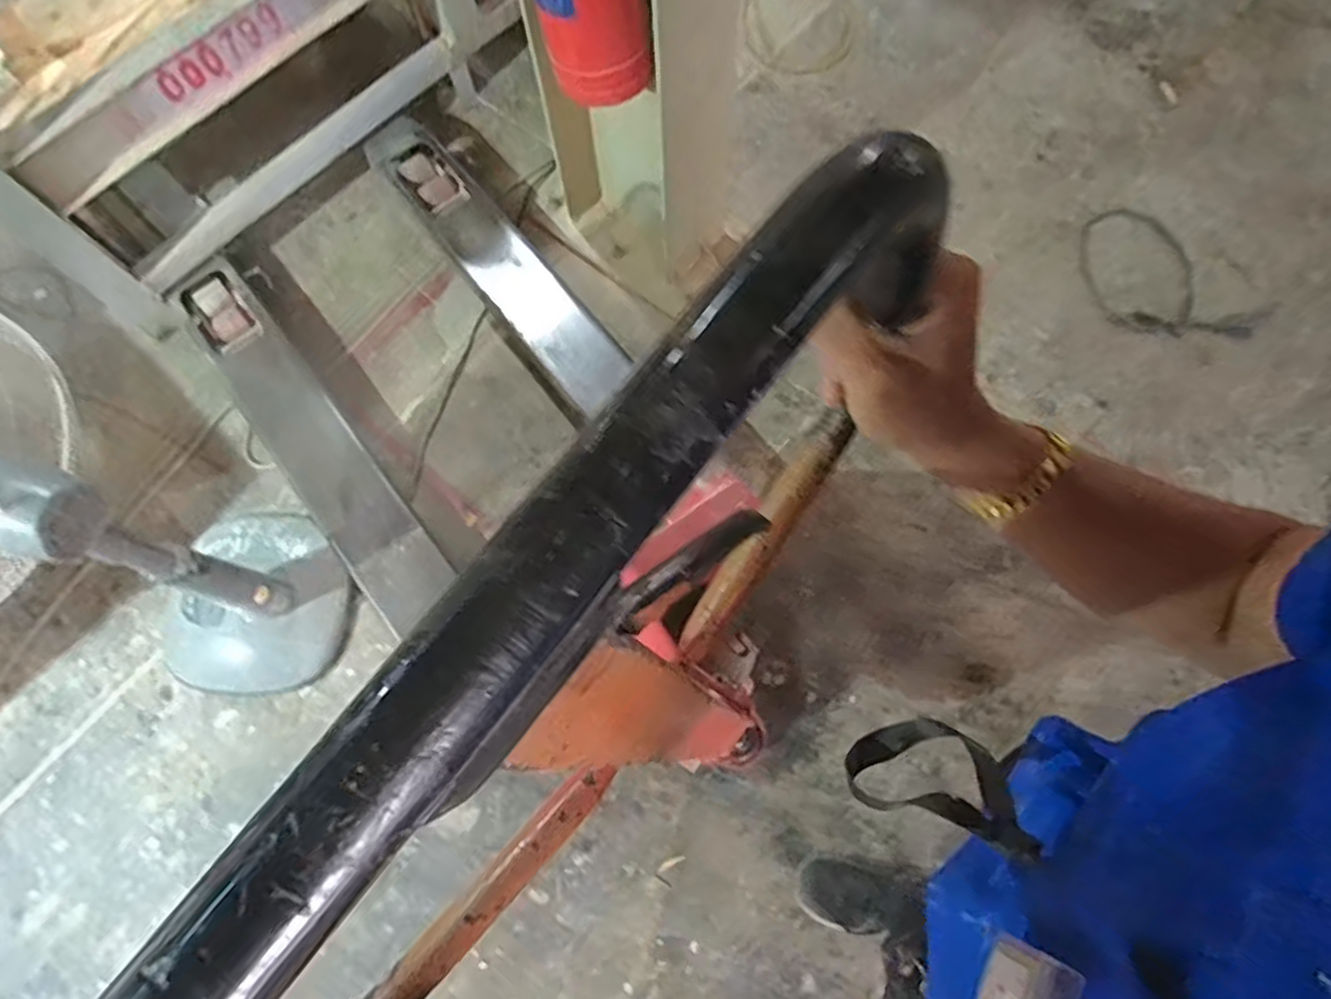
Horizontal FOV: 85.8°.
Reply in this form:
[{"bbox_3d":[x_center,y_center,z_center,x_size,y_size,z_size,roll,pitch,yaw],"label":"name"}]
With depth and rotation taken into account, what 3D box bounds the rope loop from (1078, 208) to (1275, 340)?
[{"bbox_3d":[1.085,-0.469,1.590,0.285,0.028,0.409,-41,77,-11],"label":"rope loop"}]

